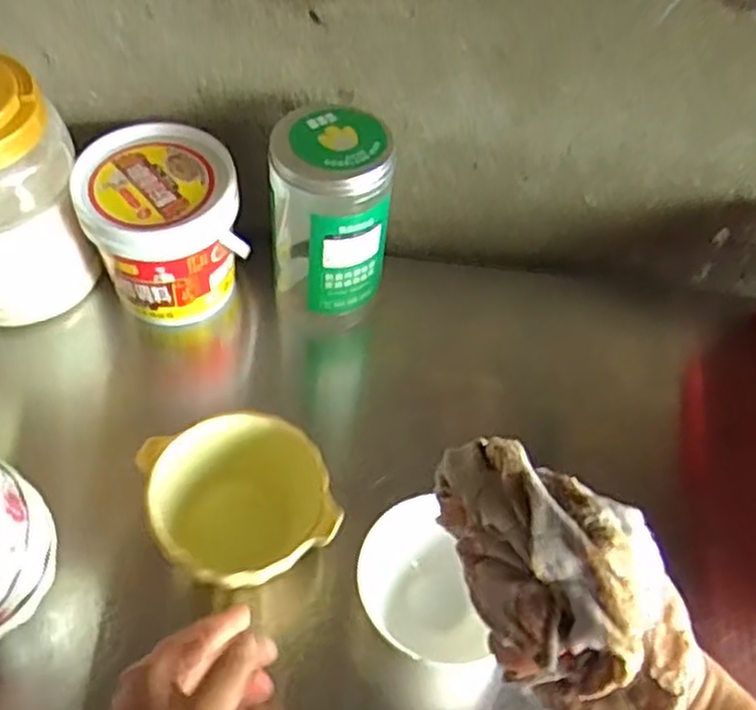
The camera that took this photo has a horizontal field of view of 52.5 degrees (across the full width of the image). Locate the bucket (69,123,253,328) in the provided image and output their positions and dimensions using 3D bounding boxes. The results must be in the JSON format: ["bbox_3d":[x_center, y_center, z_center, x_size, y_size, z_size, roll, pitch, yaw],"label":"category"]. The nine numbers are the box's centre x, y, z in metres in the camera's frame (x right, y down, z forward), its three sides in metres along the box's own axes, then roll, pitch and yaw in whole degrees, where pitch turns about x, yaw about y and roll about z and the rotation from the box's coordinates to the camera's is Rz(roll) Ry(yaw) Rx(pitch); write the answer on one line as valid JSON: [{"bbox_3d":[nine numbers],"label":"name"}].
[{"bbox_3d":[-0.185,-0.108,0.664,0.121,0.120,0.124,3,54,-4],"label":"bucket"}]

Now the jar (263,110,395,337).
[{"bbox_3d":[-0.041,-0.105,0.656,0.095,0.191,0.084,2,54,-4],"label":"jar"}]

